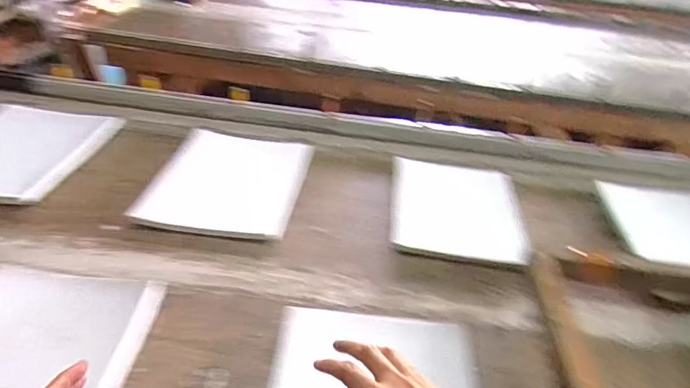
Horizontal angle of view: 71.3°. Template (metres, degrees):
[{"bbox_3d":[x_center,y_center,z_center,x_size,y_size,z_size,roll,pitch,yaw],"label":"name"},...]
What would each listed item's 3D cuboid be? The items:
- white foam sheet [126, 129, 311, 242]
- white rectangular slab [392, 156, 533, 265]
[{"bbox_3d":[-0.193,-0.023,0.812,0.230,0.022,0.249,9,35,4],"label":"white foam sheet"},{"bbox_3d":[0.186,0.018,0.812,0.208,0.021,0.259,3,37,7],"label":"white rectangular slab"}]

